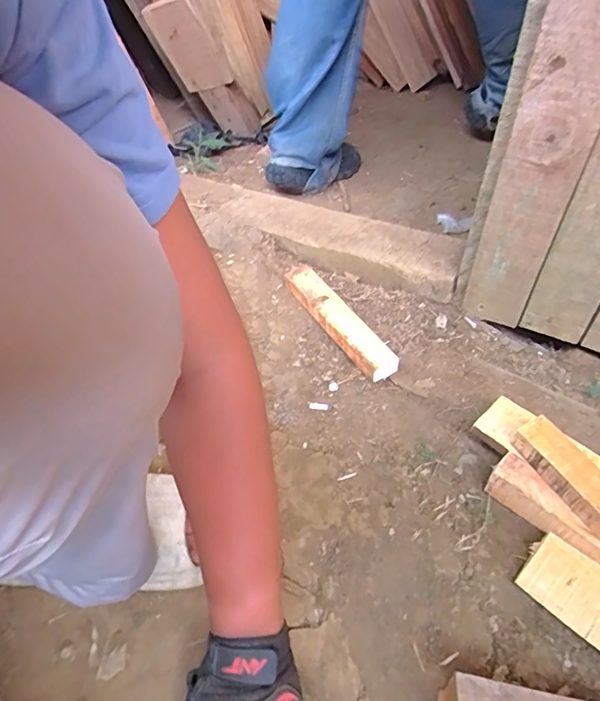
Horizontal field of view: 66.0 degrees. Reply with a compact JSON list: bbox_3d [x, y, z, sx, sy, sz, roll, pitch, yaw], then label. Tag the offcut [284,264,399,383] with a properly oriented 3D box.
[{"bbox_3d":[0.057,-0.054,0.764,0.056,0.038,0.290,-22,49,-17],"label":"offcut"}]

